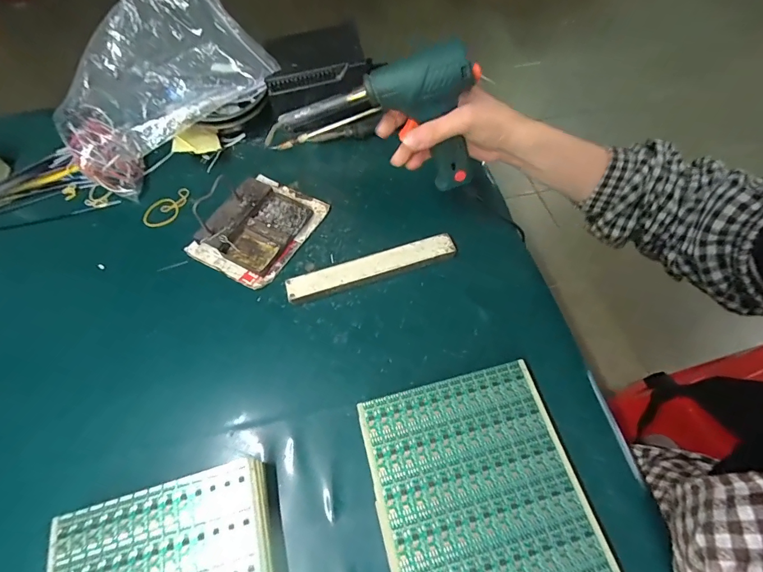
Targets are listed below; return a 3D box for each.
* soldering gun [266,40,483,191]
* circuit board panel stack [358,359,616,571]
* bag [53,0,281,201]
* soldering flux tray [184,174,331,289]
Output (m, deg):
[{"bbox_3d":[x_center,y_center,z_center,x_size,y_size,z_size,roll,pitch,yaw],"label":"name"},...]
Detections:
[{"bbox_3d":[-0.007,-0.152,0.368,0.191,0.130,0.030,-3,61,-1],"label":"soldering gun"},{"bbox_3d":[0.094,0.222,0.309,0.161,0.032,0.293,-14,62,-7],"label":"circuit board panel stack"},{"bbox_3d":[-0.305,-0.268,0.510,0.204,0.165,0.264,38,68,19],"label":"bag"},{"bbox_3d":[-0.163,-0.083,0.489,0.136,0.028,0.145,27,65,15],"label":"soldering flux tray"}]

